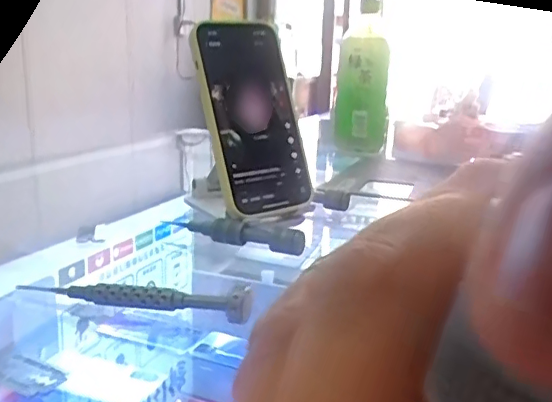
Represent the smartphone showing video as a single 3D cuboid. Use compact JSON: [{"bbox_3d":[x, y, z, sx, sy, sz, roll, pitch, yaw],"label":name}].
[{"bbox_3d":[-0.016,-0.064,0.417,0.072,0.142,0.012,-11,-2,-28],"label":"smartphone showing video"}]

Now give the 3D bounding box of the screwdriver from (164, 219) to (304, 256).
[{"bbox_3d":[-0.032,0.022,0.392,0.104,0.016,0.015,7,15,19],"label":"screwdriver"}]

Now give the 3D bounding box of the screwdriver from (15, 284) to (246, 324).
[{"bbox_3d":[-0.073,0.045,0.285,0.126,0.017,0.009,6,15,15],"label":"screwdriver"}]

